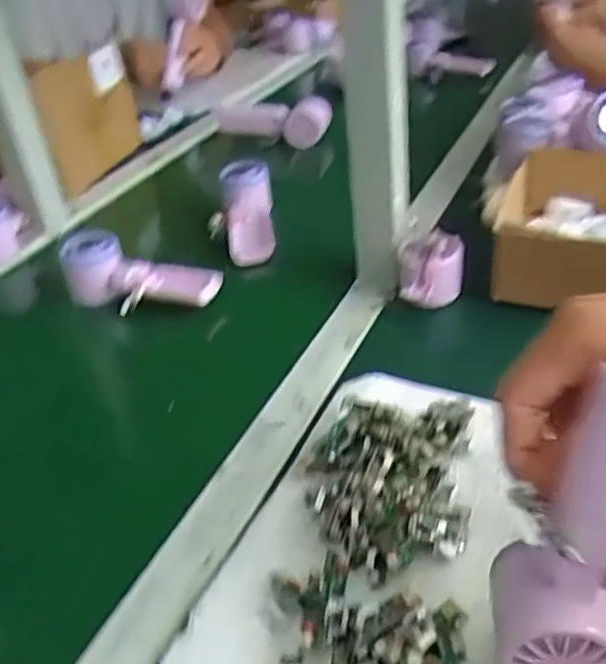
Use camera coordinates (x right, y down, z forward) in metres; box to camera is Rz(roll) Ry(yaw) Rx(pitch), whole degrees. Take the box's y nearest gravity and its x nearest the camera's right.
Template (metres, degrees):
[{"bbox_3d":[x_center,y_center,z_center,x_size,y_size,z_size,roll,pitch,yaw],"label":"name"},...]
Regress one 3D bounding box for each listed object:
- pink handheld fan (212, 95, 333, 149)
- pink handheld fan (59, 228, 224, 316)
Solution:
[{"bbox_3d":[-0.040,-0.317,1.037,0.199,0.050,0.061,18,41,32],"label":"pink handheld fan"},{"bbox_3d":[-0.162,-0.057,0.687,0.164,0.052,0.068,4,35,15],"label":"pink handheld fan"}]

